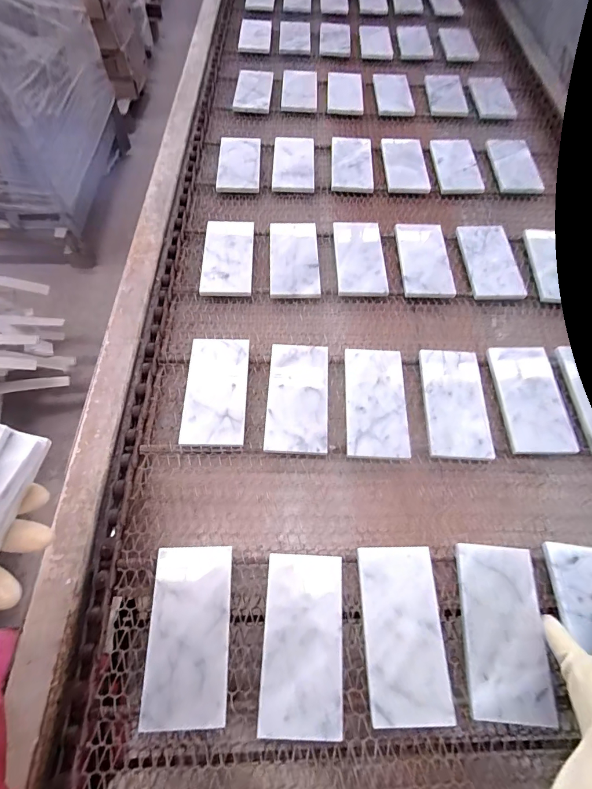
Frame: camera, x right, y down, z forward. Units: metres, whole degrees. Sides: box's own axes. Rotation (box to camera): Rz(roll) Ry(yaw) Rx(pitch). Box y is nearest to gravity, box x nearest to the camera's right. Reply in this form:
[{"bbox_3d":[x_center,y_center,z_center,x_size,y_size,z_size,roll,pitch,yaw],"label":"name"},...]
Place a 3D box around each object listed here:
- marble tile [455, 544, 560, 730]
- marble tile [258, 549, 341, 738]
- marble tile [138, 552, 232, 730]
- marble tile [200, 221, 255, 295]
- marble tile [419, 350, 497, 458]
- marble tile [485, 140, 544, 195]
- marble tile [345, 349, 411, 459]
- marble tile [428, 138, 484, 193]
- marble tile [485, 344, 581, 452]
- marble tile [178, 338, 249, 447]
[{"bbox_3d":[0.214,0.241,0.390,0.081,0.015,0.154,3,60,2],"label":"marble tile"},{"bbox_3d":[0.007,0.245,0.378,0.077,0.015,0.152,2,60,1],"label":"marble tile"},{"bbox_3d":[-0.107,0.239,0.382,0.078,0.005,0.155,0,66,-3],"label":"marble tile"},{"bbox_3d":[-0.111,-0.227,0.620,0.079,0.010,0.166,-1,58,0],"label":"marble tile"},{"bbox_3d":[0.213,0.010,0.513,0.080,0.019,0.158,2,60,1],"label":"marble tile"},{"bbox_3d":[0.438,-0.464,0.769,0.081,0.019,0.172,3,60,2],"label":"marble tile"},{"bbox_3d":[0.107,0.008,0.505,0.080,0.008,0.157,5,62,-3],"label":"marble tile"},{"bbox_3d":[0.318,-0.461,0.761,0.084,0.015,0.168,2,60,1],"label":"marble tile"},{"bbox_3d":[0.319,0.005,0.515,0.086,0.015,0.156,-1,60,0],"label":"marble tile"},{"bbox_3d":[-0.105,-0.010,0.503,0.079,0.010,0.158,-1,62,-2],"label":"marble tile"}]

